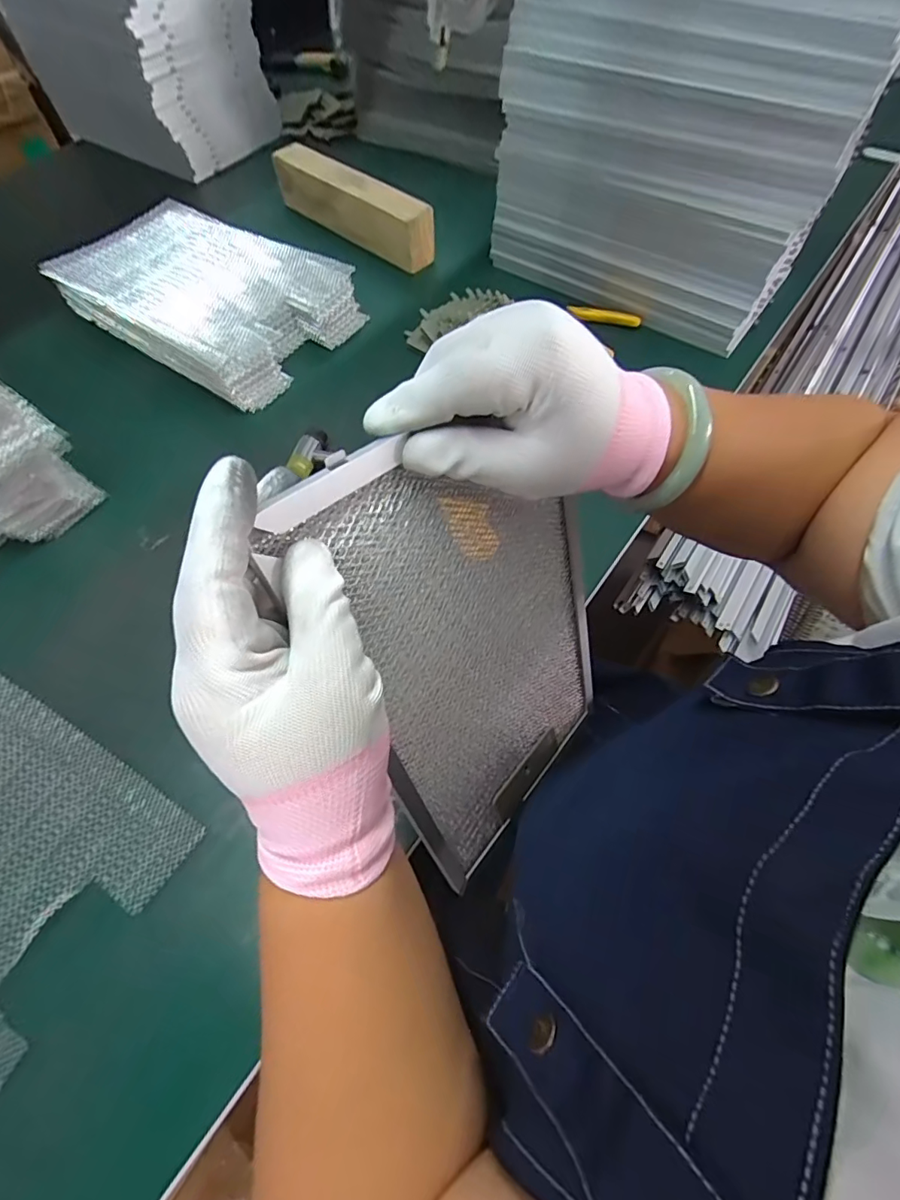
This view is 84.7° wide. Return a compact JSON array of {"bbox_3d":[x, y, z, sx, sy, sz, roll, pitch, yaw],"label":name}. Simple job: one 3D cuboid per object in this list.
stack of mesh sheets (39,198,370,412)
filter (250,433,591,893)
[{"bbox_3d":[-0.309,-0.385,0.625,0.355,0.060,0.214,32,67,17],"label":"stack of mesh sheets"},{"bbox_3d":[0.028,0.039,0.326,0.011,0.328,0.197,23,54,38],"label":"filter"}]

